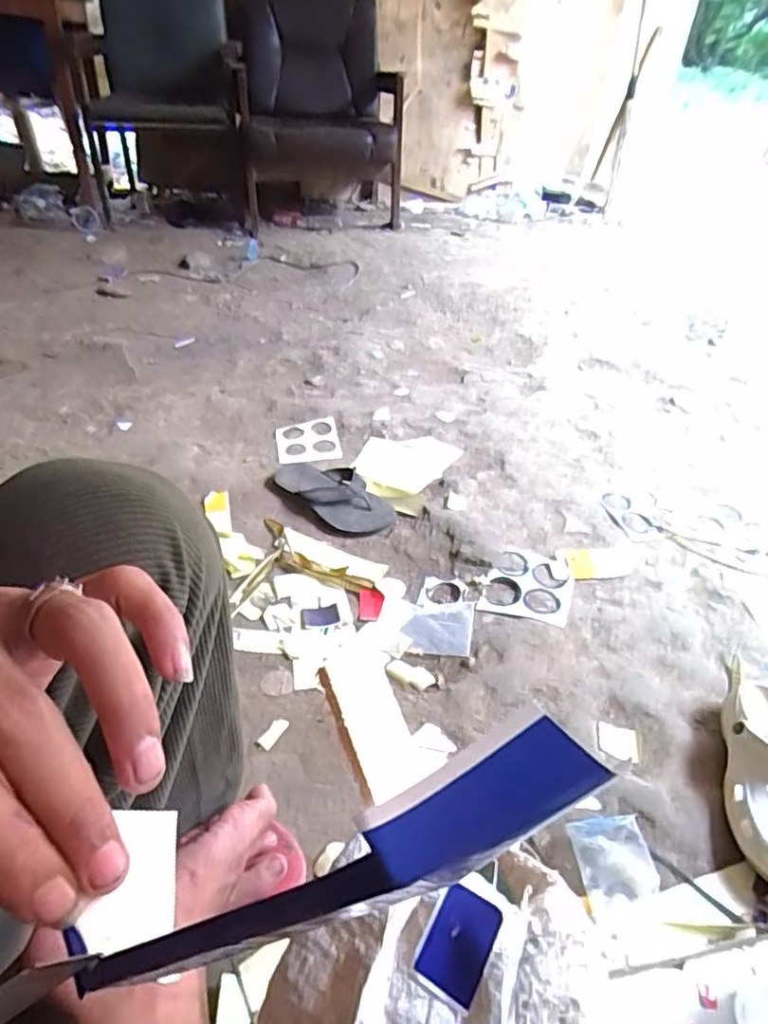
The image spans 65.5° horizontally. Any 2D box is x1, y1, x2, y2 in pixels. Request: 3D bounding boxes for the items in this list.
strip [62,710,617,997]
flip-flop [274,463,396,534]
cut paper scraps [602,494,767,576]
[{"bbox_3d":[-0.019,0.084,0.129,0.149,0.024,0.010,-39,37,23],"label":"strip"},{"bbox_3d":[-0.099,-0.040,1.141,0.269,0.042,0.106,32,46,28],"label":"flip-flop"},{"bbox_3d":[0.521,0.034,1.057,0.284,0.007,0.101,30,45,27],"label":"cut paper scraps"}]

